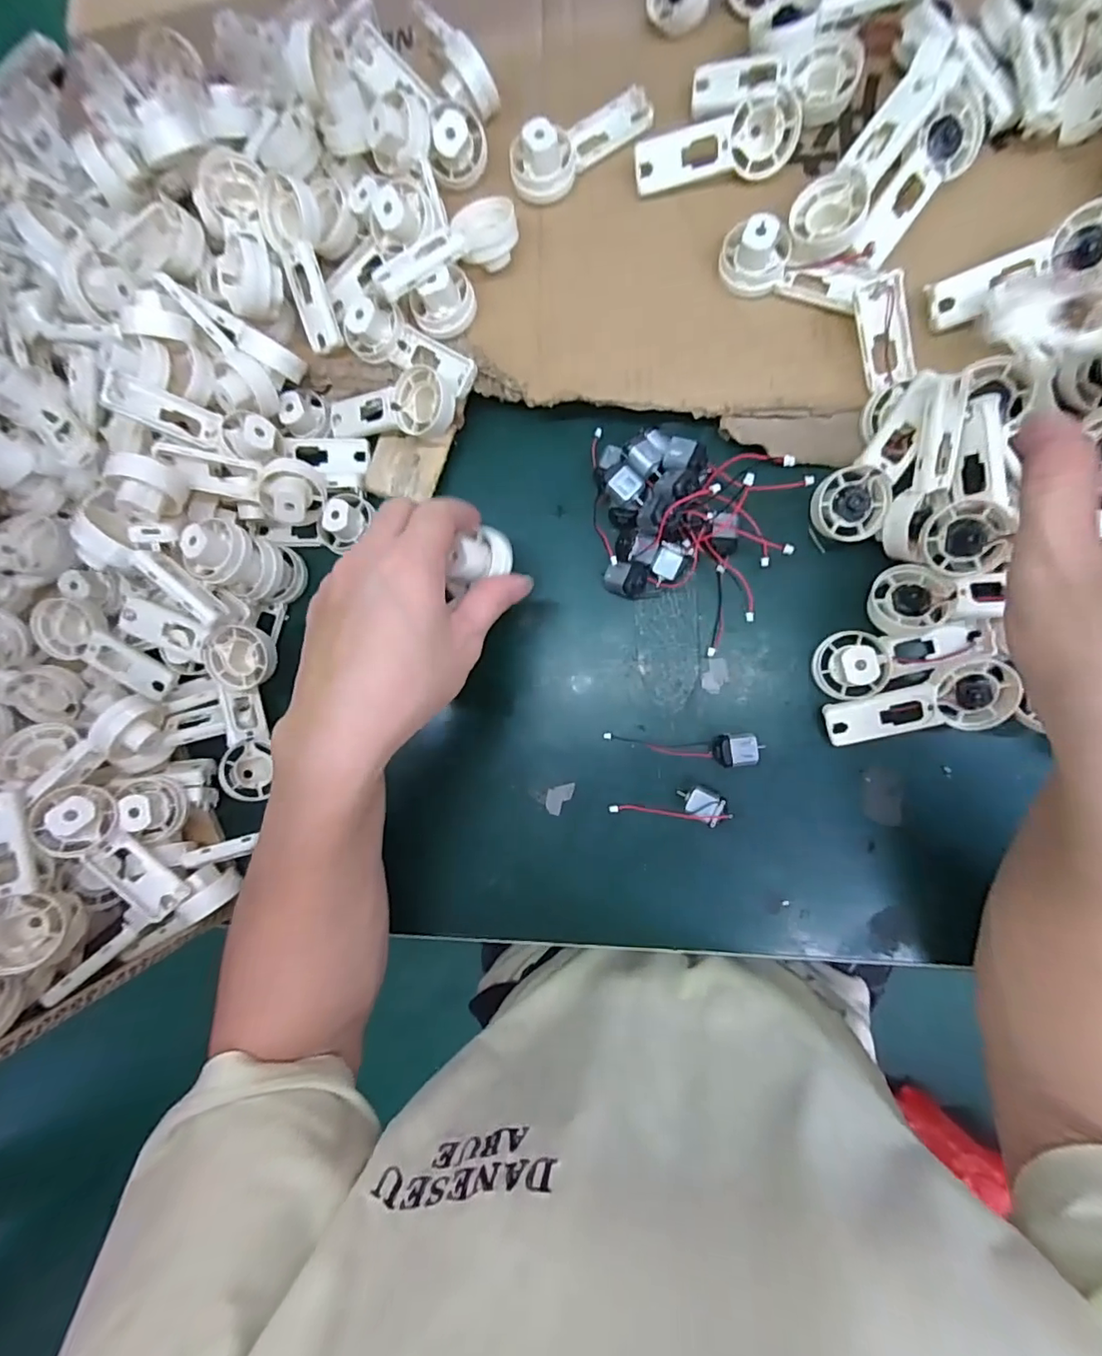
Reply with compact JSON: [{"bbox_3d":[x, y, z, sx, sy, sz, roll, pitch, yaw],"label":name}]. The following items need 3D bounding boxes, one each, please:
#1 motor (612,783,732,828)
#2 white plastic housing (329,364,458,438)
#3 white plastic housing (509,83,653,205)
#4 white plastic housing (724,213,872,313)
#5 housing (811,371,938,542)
[{"bbox_3d":[0.072,0.074,0.334,0.068,0.018,0.024,11,88,8],"label":"motor"},{"bbox_3d":[-0.102,-0.173,0.359,0.089,0.022,0.037,1,86,21],"label":"white plastic housing"},{"bbox_3d":[0.019,-0.329,0.338,0.094,0.030,0.032,-32,83,4],"label":"white plastic housing"},{"bbox_3d":[0.139,-0.237,0.318,0.082,0.021,0.031,18,89,9],"label":"white plastic housing"},{"bbox_3d":[0.182,-0.120,0.310,0.039,0.022,0.088,30,112,9],"label":"housing"}]

